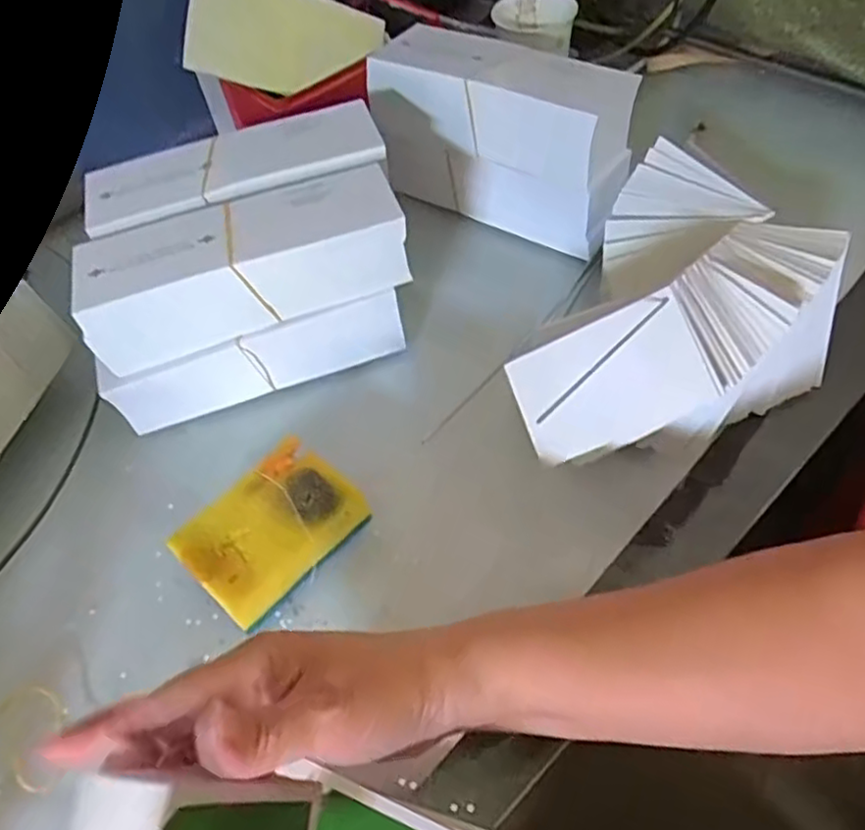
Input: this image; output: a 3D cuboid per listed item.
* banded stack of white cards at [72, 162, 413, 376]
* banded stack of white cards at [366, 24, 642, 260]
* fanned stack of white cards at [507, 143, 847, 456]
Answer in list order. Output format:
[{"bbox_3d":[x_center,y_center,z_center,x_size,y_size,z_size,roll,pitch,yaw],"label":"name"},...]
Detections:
[{"bbox_3d":[-0.120,-0.100,0.449,0.197,0.058,0.073,-17,53,-7],"label":"banded stack of white cards"},{"bbox_3d":[0.055,-0.224,0.553,0.210,0.118,0.074,30,61,25],"label":"banded stack of white cards"},{"bbox_3d":[0.165,-0.072,0.432,0.158,0.081,0.240,22,58,21],"label":"fanned stack of white cards"}]

